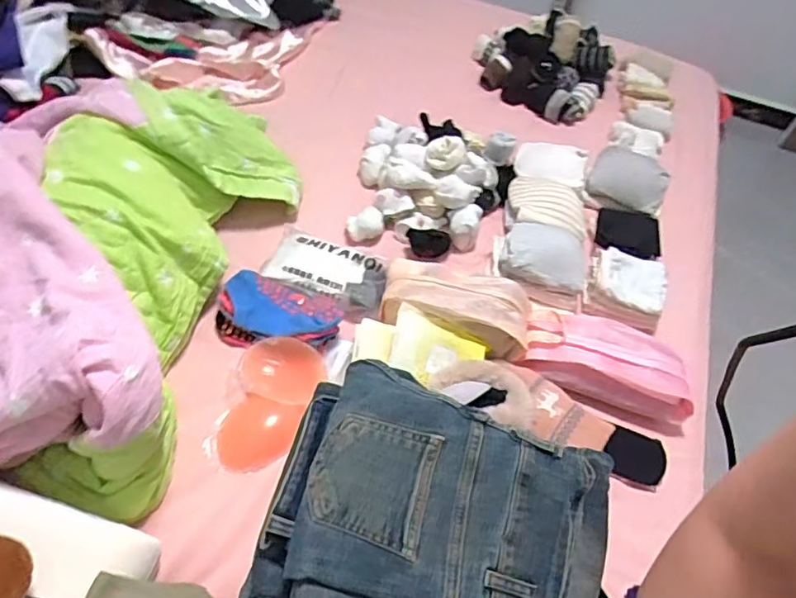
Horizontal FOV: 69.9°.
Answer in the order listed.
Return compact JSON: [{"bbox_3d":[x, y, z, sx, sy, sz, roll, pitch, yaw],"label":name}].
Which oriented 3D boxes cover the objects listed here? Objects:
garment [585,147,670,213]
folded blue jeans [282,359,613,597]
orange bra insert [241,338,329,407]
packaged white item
[{"bbox_3d":[0.427,-0.233,1.058,0.129,0.048,0.144,20,53,10],"label":"garment"},{"bbox_3d":[0.067,0.214,0.538,0.312,0.049,0.228,24,64,-9],"label":"folded blue jeans"},{"bbox_3d":[-0.161,0.099,0.798,0.115,0.033,0.082,10,52,3],"label":"orange bra insert"},{"bbox_3d":[-0.110,-0.053,0.887,0.201,0.019,0.100,22,54,12],"label":"packaged white item"}]

